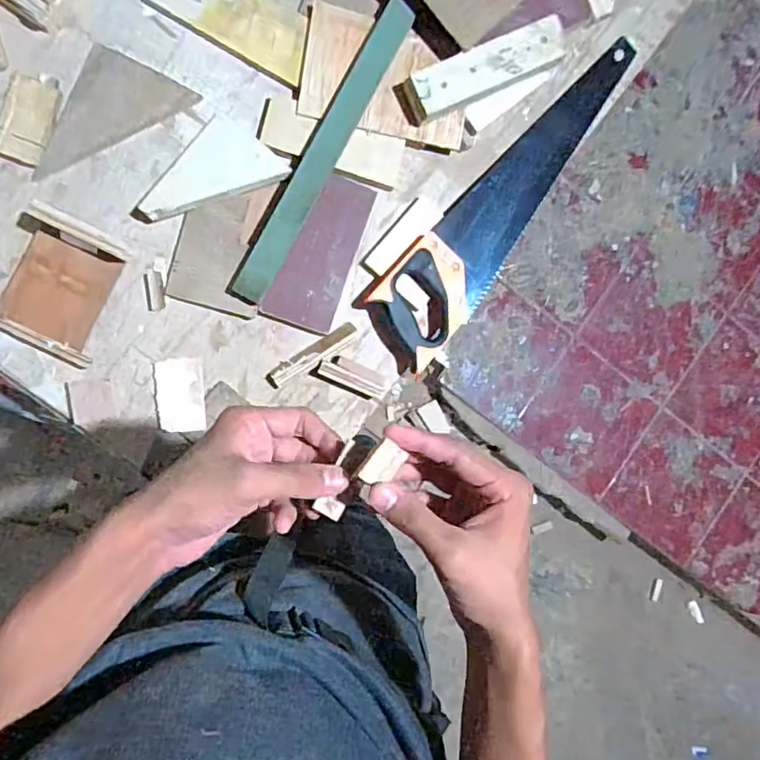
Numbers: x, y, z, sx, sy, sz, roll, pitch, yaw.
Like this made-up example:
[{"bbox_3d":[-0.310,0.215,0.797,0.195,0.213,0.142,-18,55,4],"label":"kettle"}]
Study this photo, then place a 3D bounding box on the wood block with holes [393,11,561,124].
[{"bbox_3d":[0.132,-0.385,0.669,0.222,0.036,0.061,-25,95,-6],"label":"wood block with holes"}]

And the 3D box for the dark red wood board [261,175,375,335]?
[{"bbox_3d":[-0.072,-0.158,0.668,0.084,0.006,0.189,20,90,-17],"label":"dark red wood board"}]

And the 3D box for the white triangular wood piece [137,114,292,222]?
[{"bbox_3d":[-0.206,-0.259,0.643,0.171,0.019,0.091,-22,94,-7],"label":"white triangular wood piece"}]

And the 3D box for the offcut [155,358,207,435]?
[{"bbox_3d":[-0.245,0.020,0.665,0.057,0.004,0.089,-5,91,-7],"label":"offcut"}]

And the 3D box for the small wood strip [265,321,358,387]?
[{"bbox_3d":[-0.085,-0.031,0.681,0.124,0.021,0.025,-32,95,-6],"label":"small wood strip"}]

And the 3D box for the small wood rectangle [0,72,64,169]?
[{"bbox_3d":[-0.407,-0.298,0.620,0.055,0.009,0.095,17,89,-7],"label":"small wood rectangle"}]

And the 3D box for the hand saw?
[{"bbox_3d":[0.191,-0.240,0.706,0.120,0.037,0.521,45,85,-6],"label":"hand saw"}]

